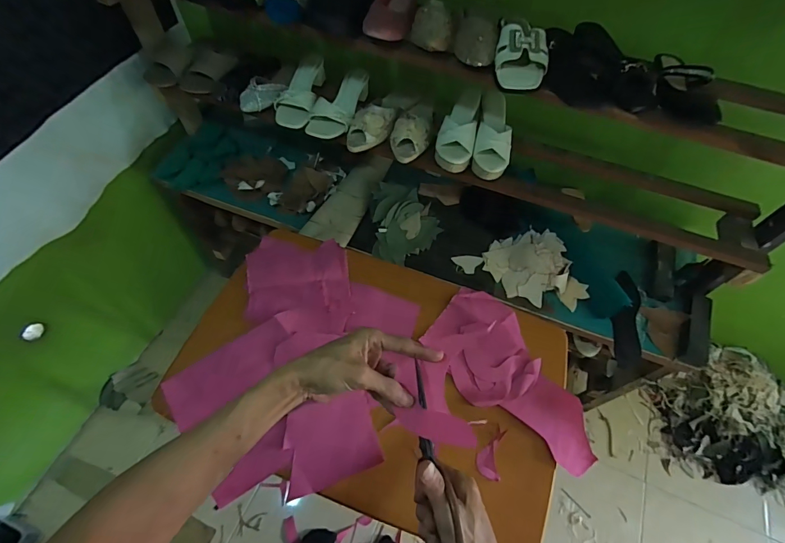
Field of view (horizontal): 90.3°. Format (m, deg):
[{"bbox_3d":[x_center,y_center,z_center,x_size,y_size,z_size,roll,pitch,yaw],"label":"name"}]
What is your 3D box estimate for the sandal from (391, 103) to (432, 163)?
[{"bbox_3d":[0.051,-0.352,0.927,0.092,0.058,0.215,10,58,3],"label":"sandal"}]

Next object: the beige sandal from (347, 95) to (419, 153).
[{"bbox_3d":[-0.024,-0.377,0.935,0.083,0.060,0.248,29,61,14],"label":"beige sandal"}]

